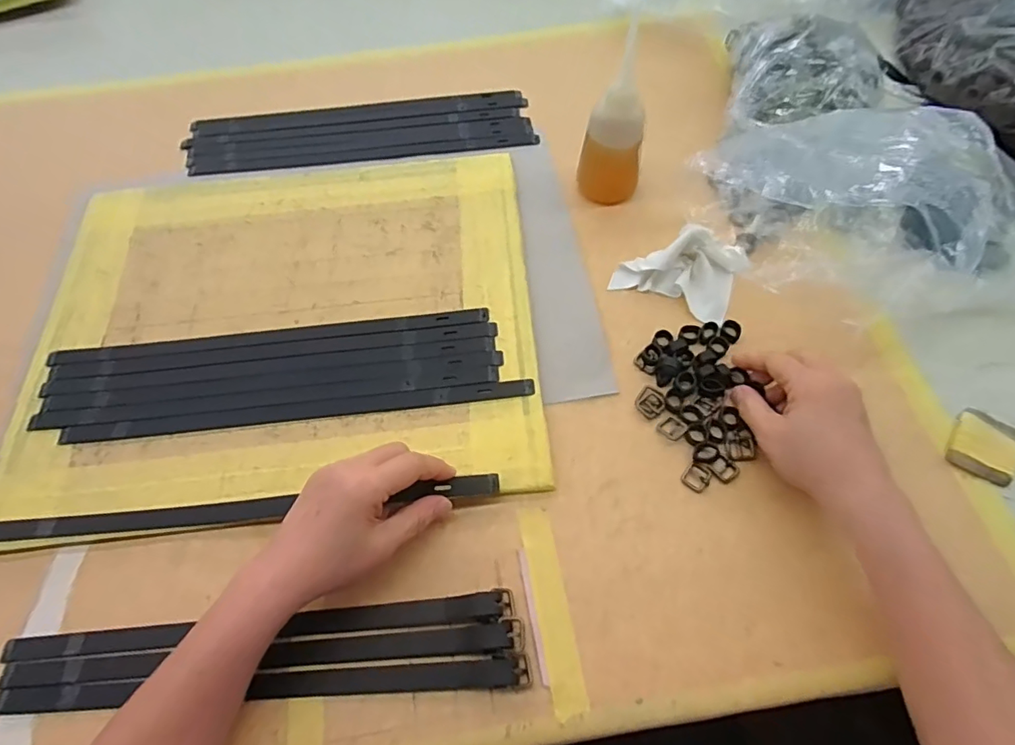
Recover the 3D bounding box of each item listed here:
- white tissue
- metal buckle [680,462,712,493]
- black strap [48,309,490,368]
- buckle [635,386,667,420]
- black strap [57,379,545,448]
[{"bbox_3d":[0.166,-0.102,0.501,0.109,0.033,0.075,22,66,13],"label":"white tissue"},{"bbox_3d":[0.151,0.083,0.417,0.019,0.004,0.022,36,70,18],"label":"metal buckle"},{"bbox_3d":[-0.215,-0.034,0.477,0.378,0.008,0.024,-6,63,-1],"label":"black strap"},{"bbox_3d":[0.122,0.026,0.447,0.022,0.007,0.024,-41,69,-17],"label":"buckle"},{"bbox_3d":[-0.176,0.033,0.447,0.384,0.006,0.019,-6,63,-1],"label":"black strap"}]

